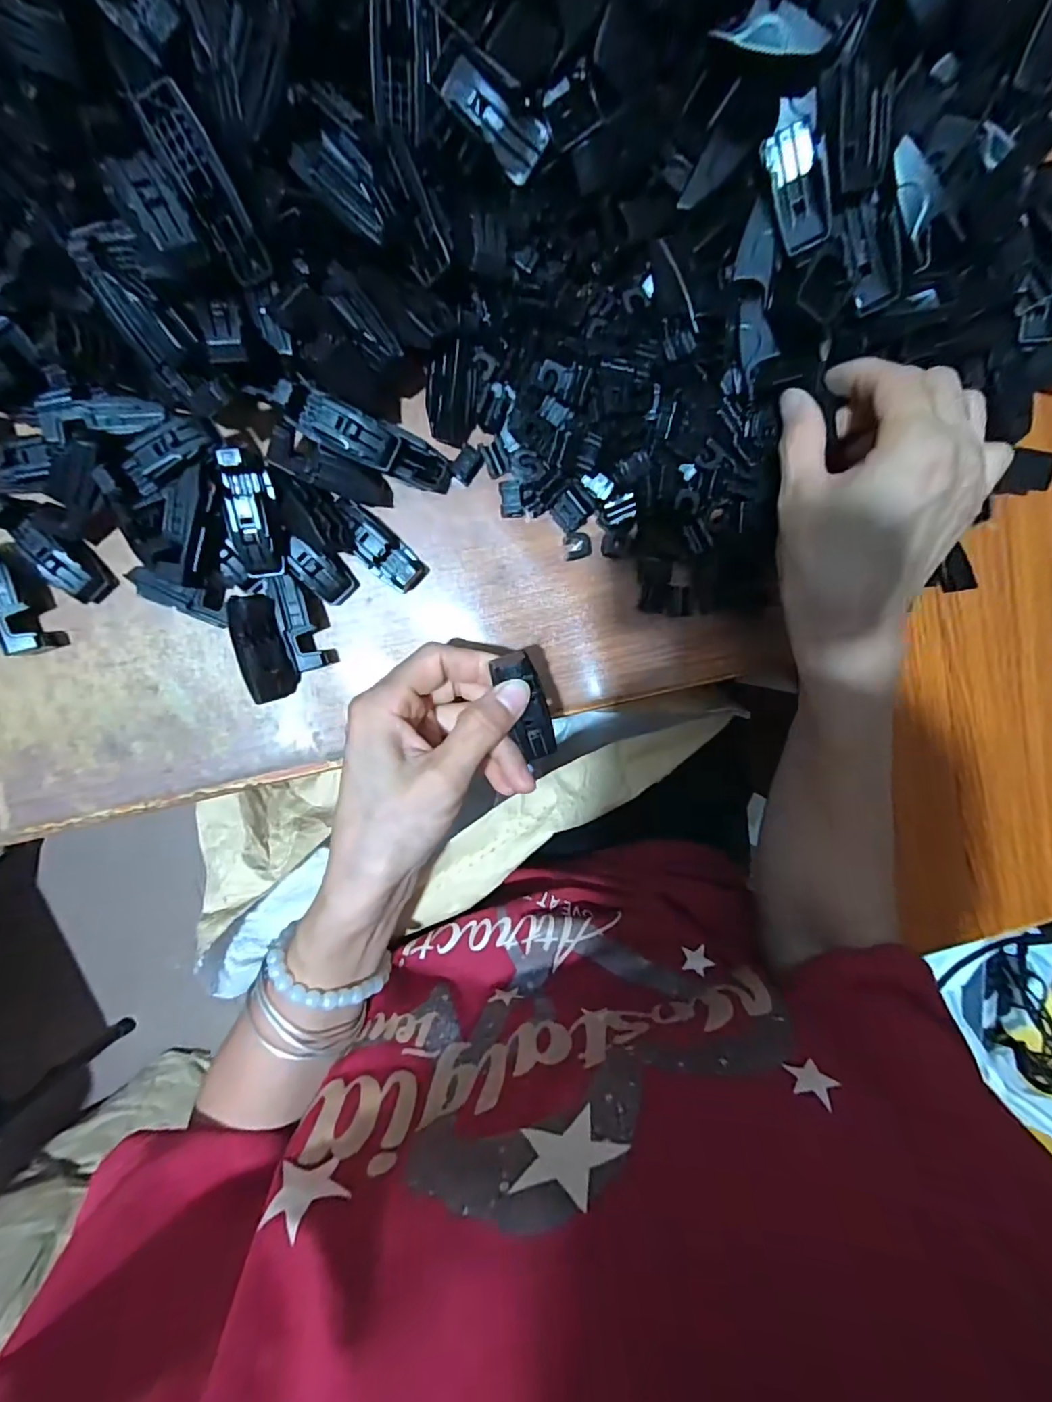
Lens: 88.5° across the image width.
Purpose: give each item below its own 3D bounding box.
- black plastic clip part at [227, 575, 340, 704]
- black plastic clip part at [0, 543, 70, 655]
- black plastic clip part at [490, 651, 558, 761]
[{"bbox_3d":[-0.120,-0.030,0.266,0.041,0.025,0.054,-15,99,-3],"label":"black plastic clip part"},{"bbox_3d":[-0.239,-0.048,0.254,0.018,0.022,0.050,-14,99,-3],"label":"black plastic clip part"},{"bbox_3d":[0.001,0.003,0.246,0.018,0.008,0.054,-19,114,-3],"label":"black plastic clip part"}]

